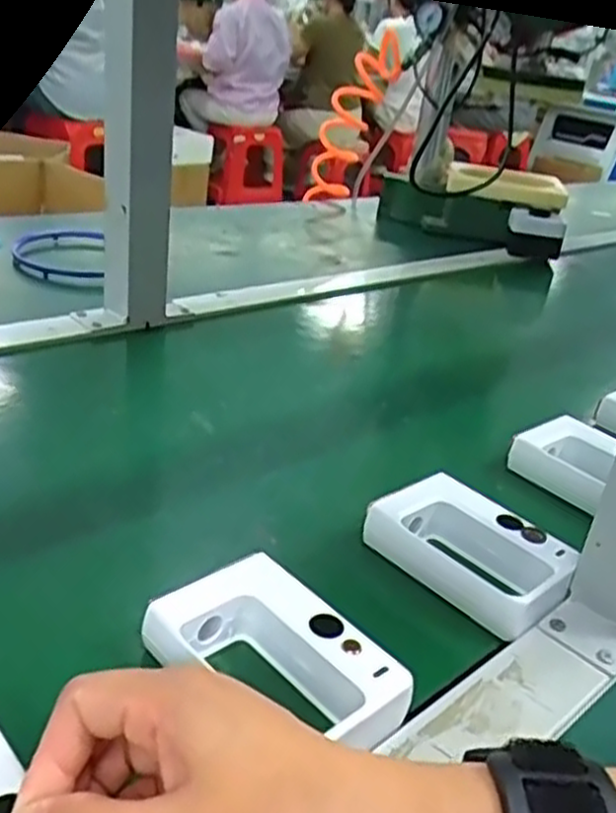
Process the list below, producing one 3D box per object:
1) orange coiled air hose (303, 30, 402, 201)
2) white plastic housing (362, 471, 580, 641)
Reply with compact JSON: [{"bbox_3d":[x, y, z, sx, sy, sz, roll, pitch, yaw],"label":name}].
[{"bbox_3d":[0.054,-0.347,0.938,0.056,0.260,0.047,-4,61,-24],"label":"orange coiled air hose"},{"bbox_3d":[0.082,0.072,0.394,0.100,0.027,0.059,28,32,36],"label":"white plastic housing"}]

